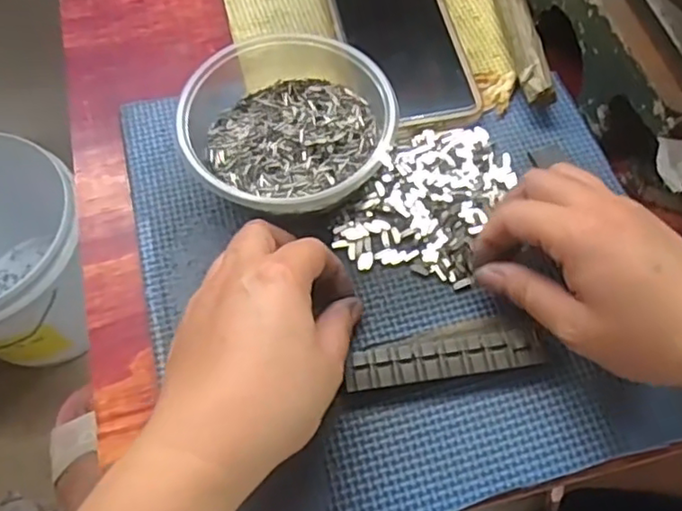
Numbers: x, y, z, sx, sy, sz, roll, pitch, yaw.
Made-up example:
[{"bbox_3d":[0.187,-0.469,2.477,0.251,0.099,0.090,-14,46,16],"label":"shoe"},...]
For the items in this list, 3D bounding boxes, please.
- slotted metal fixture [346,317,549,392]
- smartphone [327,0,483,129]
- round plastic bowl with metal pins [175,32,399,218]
[{"bbox_3d":[0.051,0.049,0.317,0.095,0.012,0.028,-10,63,-7],"label":"slotted metal fixture"},{"bbox_3d":[0.036,-0.147,0.413,0.073,0.006,0.152,-12,63,-7],"label":"smartphone"},{"bbox_3d":[-0.034,-0.067,0.354,0.113,0.046,0.109,0,62,0],"label":"round plastic bowl with metal pins"}]

